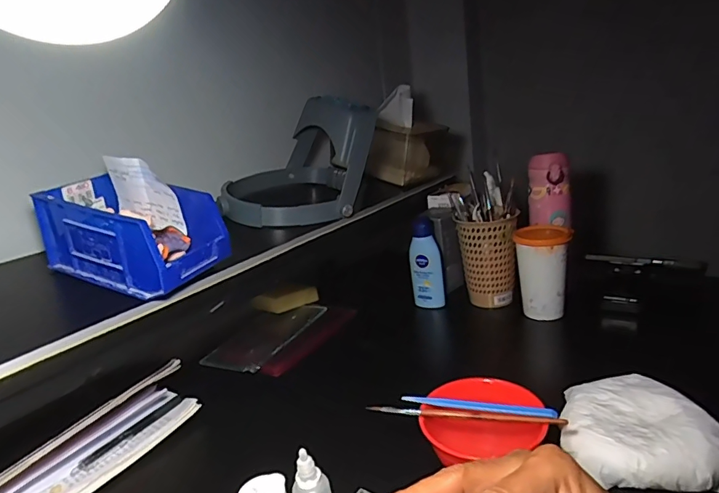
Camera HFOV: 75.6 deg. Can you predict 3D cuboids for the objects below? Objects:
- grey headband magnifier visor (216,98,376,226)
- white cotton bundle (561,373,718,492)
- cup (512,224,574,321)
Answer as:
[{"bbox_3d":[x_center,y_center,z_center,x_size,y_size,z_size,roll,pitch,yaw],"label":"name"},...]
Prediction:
[{"bbox_3d":[-0.092,-0.130,0.702,0.225,0.162,0.183,-7,17,0],"label":"grey headband magnifier visor"},{"bbox_3d":[0.247,0.157,0.411,0.118,0.037,0.109,0,18,22],"label":"white cotton bundle"},{"bbox_3d":[0.269,0.038,0.676,0.070,0.124,0.067,4,20,32],"label":"cup"}]

